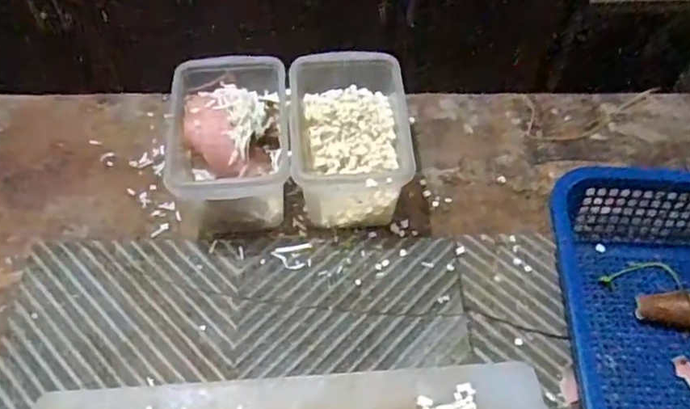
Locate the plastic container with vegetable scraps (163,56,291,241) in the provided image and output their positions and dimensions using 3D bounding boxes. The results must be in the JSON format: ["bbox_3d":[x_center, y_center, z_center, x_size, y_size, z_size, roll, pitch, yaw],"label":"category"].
[{"bbox_3d":[-0.108,-0.053,0.588,0.110,0.104,0.151,-4,54,-3],"label":"plastic container with vegetable scraps"}]

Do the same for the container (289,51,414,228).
[{"bbox_3d":[0.004,-0.055,0.591,0.109,0.103,0.149,-4,54,-3],"label":"container"}]

